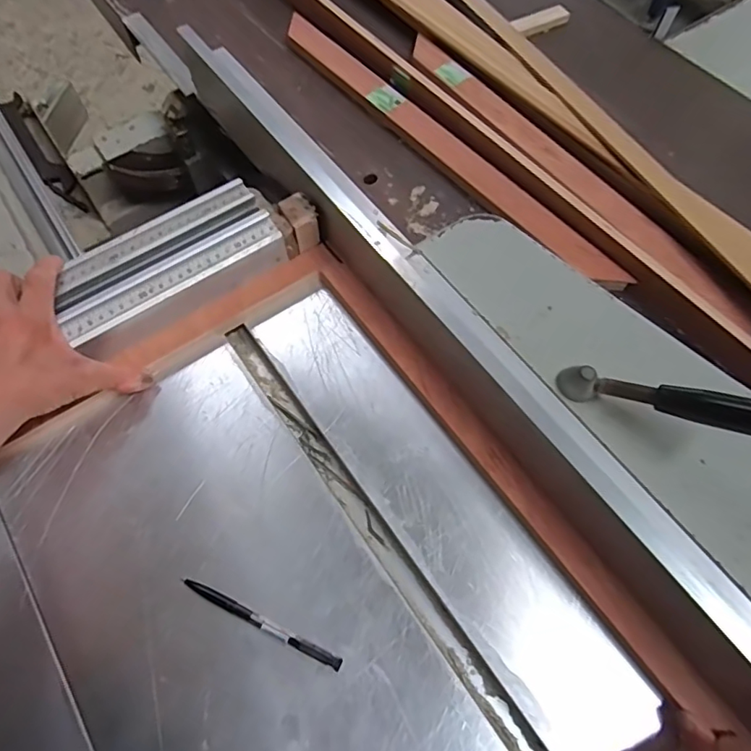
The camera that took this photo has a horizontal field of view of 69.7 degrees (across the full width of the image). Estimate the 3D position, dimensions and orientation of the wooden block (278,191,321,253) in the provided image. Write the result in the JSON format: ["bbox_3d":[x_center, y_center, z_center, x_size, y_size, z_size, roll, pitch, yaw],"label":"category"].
[{"bbox_3d":[-0.077,-0.158,0.562,0.030,0.041,0.040,-29,66,-13],"label":"wooden block"}]

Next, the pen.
[{"bbox_3d":[-0.091,0.194,0.426,0.141,0.008,0.009,23,66,12],"label":"pen"}]

